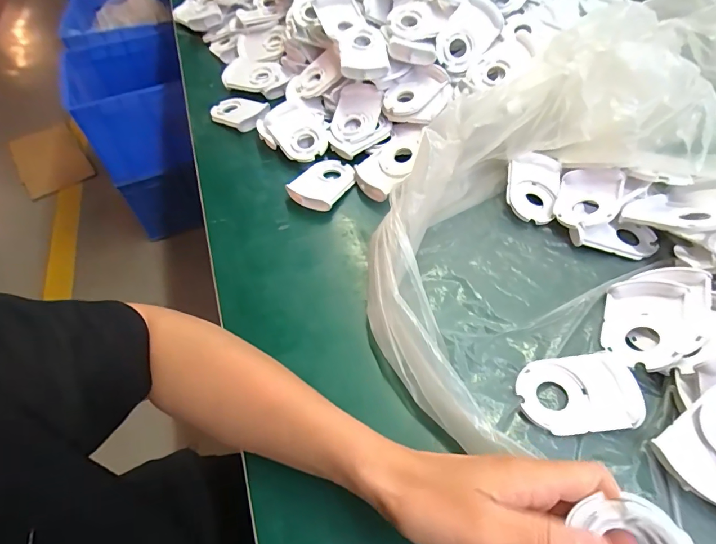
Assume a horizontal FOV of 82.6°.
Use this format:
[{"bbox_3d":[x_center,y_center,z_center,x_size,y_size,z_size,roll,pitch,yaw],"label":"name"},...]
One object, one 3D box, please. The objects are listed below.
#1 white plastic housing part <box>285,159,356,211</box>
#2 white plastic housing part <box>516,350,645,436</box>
[{"bbox_3d":[-0.038,-0.105,0.460,0.054,0.017,0.079,23,57,17],"label":"white plastic housing part"},{"bbox_3d":[0.168,0.092,0.313,0.084,0.015,0.058,-3,54,-1],"label":"white plastic housing part"}]

